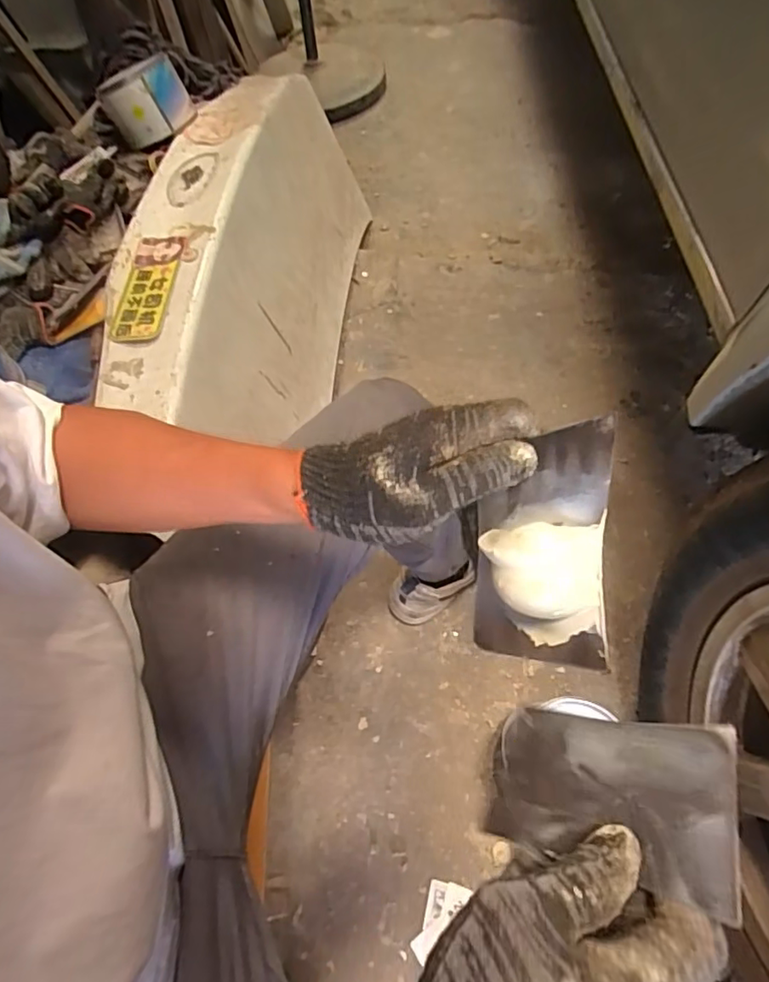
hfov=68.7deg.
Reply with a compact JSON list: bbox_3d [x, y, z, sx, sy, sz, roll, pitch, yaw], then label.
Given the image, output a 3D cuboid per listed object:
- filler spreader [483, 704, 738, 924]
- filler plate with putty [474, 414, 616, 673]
[{"bbox_3d":[0.104,0.147,0.276,0.007,0.125,0.068,32,59,-30],"label":"filler spreader"},{"bbox_3d":[0.080,0.030,0.295,0.068,0.020,0.127,2,95,24],"label":"filler plate with putty"}]

